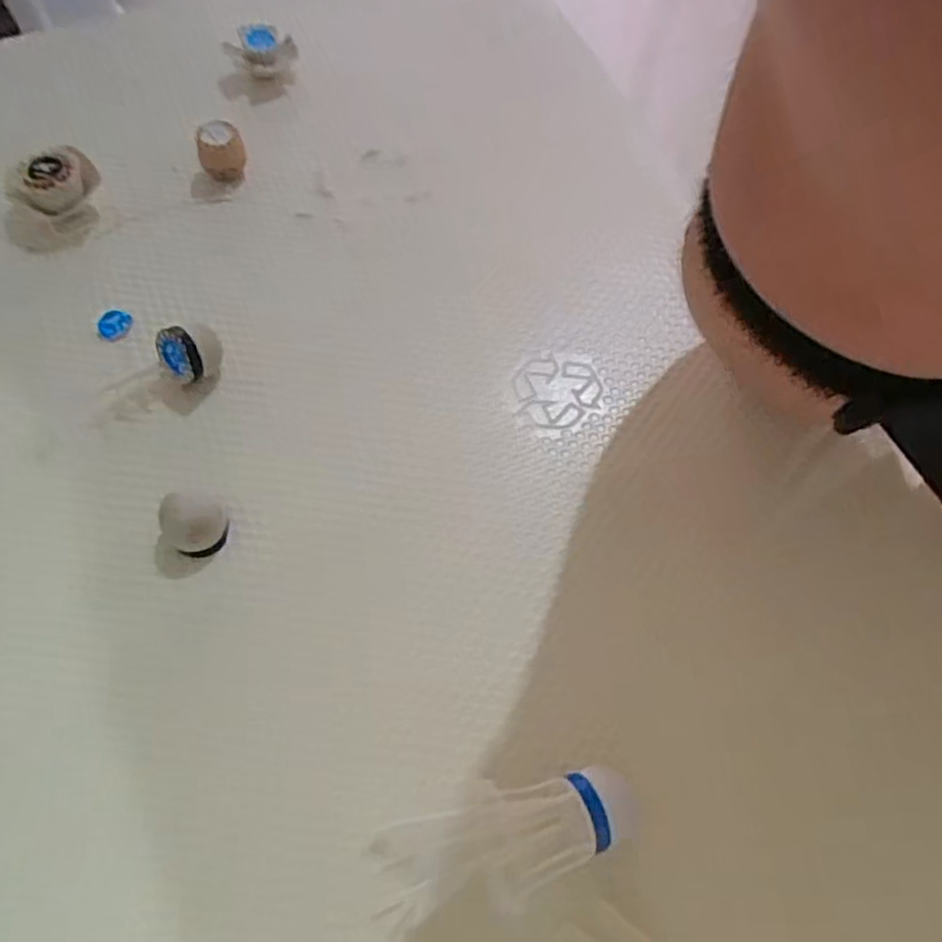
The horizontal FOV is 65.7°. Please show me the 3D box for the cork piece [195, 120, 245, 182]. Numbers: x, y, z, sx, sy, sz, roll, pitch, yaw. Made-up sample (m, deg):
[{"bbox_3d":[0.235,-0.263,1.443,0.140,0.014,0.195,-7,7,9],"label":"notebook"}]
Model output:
[{"bbox_3d":[-0.133,-0.169,0.389,0.023,0.025,0.021,0,64,0],"label":"cork piece"}]

